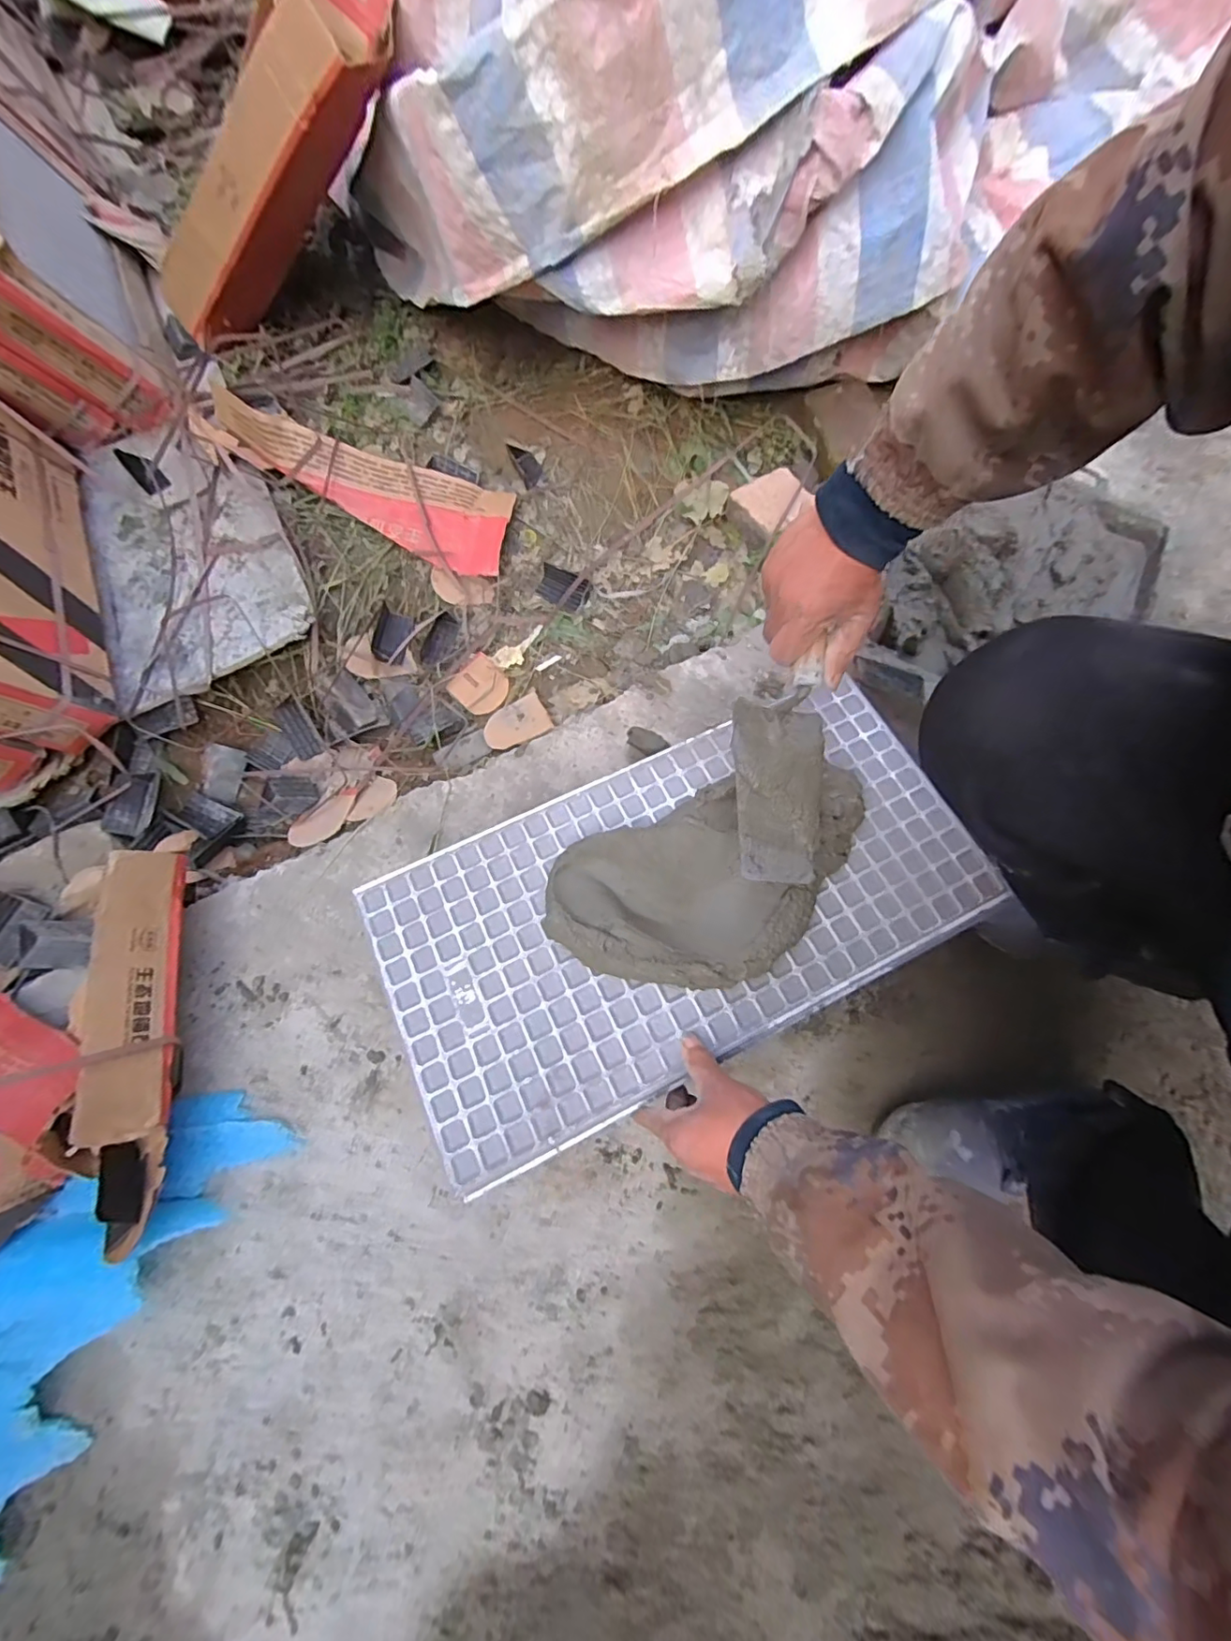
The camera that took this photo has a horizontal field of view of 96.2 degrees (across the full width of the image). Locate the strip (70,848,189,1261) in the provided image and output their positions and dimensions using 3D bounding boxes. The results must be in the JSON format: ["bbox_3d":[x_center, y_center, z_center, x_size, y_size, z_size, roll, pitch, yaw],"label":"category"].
[{"bbox_3d":[-0.490,0.217,0.560,0.065,0.075,0.386,-8,75,-2],"label":"strip"}]

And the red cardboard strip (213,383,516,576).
[{"bbox_3d":[-0.426,-0.547,0.891,0.536,0.057,0.155,20,82,-1],"label":"red cardboard strip"}]

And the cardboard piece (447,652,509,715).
[{"bbox_3d":[-0.207,-0.209,0.860,0.086,0.020,0.080,40,79,9],"label":"cardboard piece"}]

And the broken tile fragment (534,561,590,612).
[{"bbox_3d":[-0.085,-0.376,0.895,0.090,0.023,0.056,30,103,12],"label":"broken tile fragment"}]

